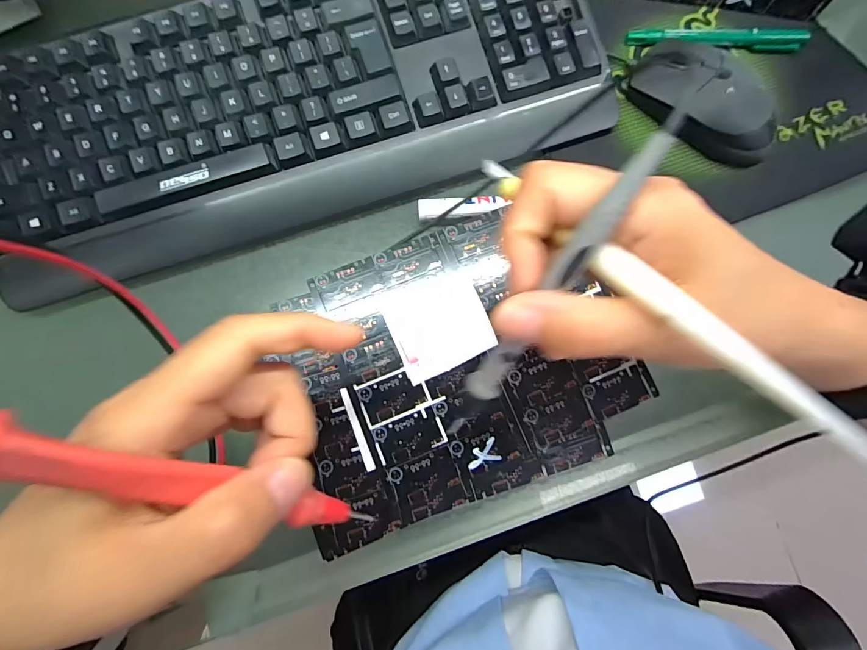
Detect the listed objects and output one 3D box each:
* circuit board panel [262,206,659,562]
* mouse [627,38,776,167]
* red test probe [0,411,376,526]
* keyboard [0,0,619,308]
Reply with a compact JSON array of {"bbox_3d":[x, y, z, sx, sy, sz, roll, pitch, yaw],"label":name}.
[{"bbox_3d":[0.013,0.021,0.231,0.185,0.006,0.155,-19,84,-3],"label":"circuit board panel"},{"bbox_3d":[0.193,-0.156,0.280,0.058,0.032,0.108,-44,86,-6],"label":"mouse"},{"bbox_3d":[-0.064,0.052,0.125,0.125,0.007,0.012,37,81,-41],"label":"red test probe"},{"bbox_3d":[-0.092,-0.154,0.269,0.423,0.038,0.154,-18,84,-3],"label":"keyboard"}]

